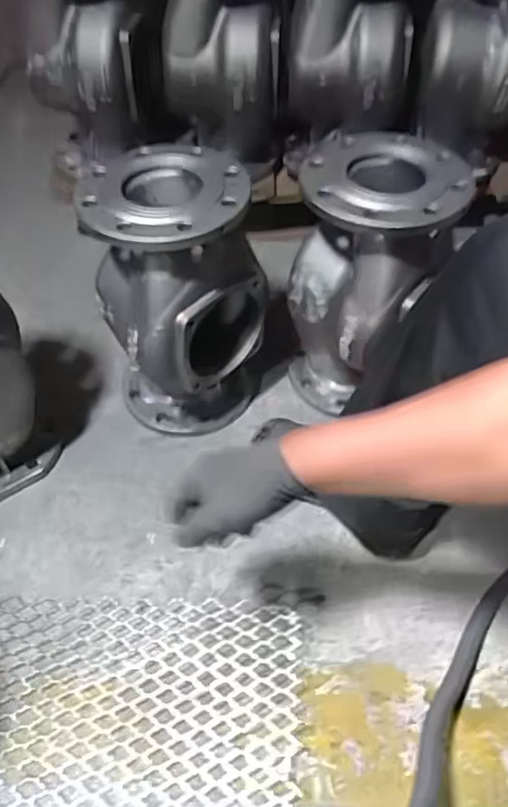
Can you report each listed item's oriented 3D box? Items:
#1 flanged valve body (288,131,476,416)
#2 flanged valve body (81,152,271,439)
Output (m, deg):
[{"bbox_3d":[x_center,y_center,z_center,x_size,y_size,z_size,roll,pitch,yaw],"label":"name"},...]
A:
[{"bbox_3d":[0.166,-0.167,0.897,0.194,0.365,0.204,0,49,-1],"label":"flanged valve body"},{"bbox_3d":[-0.104,-0.136,0.883,0.214,0.383,0.204,0,49,-1],"label":"flanged valve body"}]

